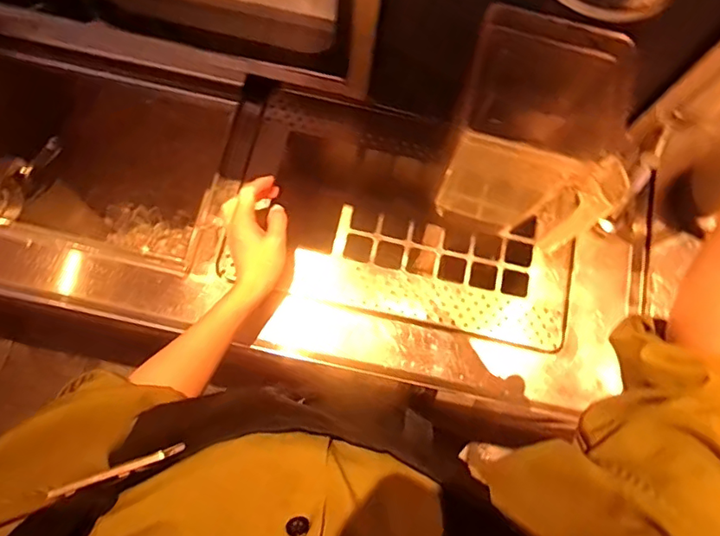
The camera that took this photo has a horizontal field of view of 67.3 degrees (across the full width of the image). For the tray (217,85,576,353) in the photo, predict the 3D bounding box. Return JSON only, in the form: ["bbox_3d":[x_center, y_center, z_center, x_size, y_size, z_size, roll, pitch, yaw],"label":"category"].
[{"bbox_3d":[0.064,-0.068,0.682,0.420,0.027,0.268,13,75,3],"label":"tray"}]

